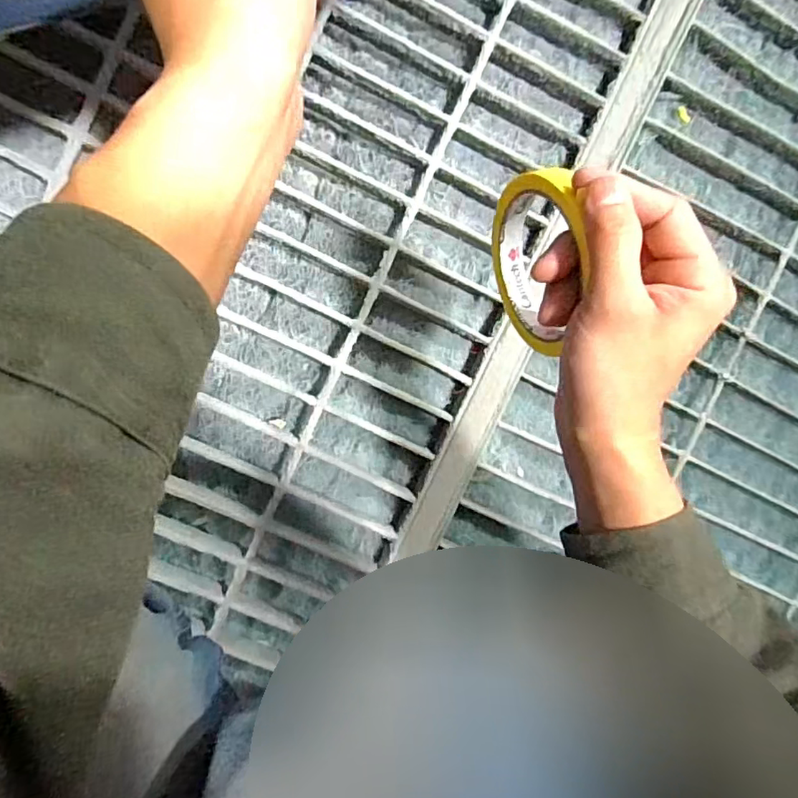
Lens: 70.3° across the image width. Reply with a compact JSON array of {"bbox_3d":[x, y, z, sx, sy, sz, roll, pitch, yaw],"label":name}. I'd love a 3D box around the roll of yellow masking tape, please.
[{"bbox_3d":[0.072,-0.068,0.294,0.018,0.095,0.089,-10,99,-3],"label":"roll of yellow masking tape"}]

